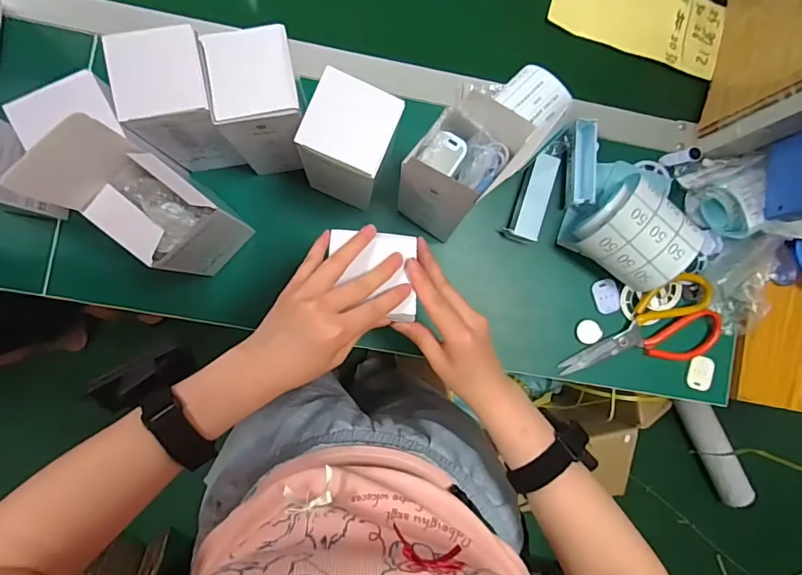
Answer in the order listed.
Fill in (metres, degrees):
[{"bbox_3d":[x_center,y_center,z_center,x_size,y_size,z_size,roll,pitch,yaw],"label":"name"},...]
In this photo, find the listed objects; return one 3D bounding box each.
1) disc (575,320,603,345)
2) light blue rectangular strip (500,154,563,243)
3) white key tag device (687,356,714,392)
[{"bbox_3d":[0.227,0.054,0.573,0.029,0.004,0.029,0,88,-5],"label":"disc"},{"bbox_3d":[0.155,-0.105,0.563,0.035,0.026,0.101,19,86,-4],"label":"light blue rectangular strip"},{"bbox_3d":[0.367,0.105,0.585,0.031,0.013,0.041,17,86,-4],"label":"white key tag device"}]

